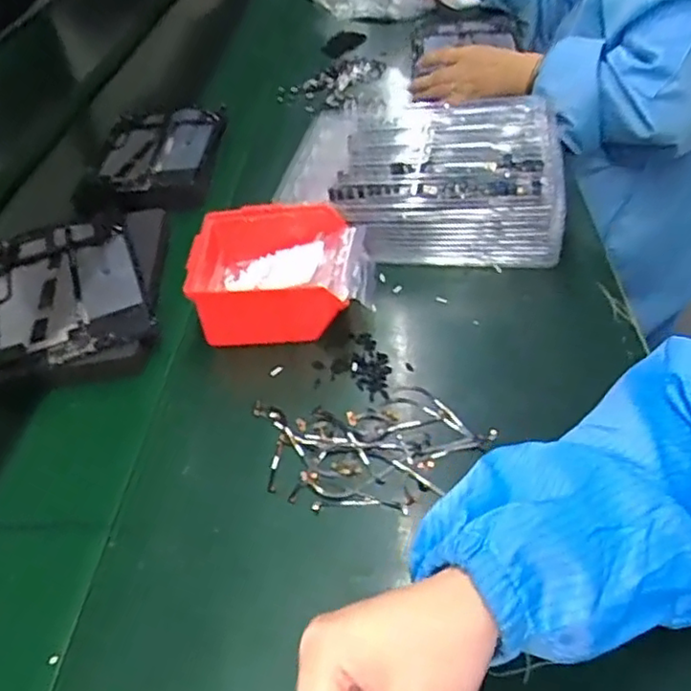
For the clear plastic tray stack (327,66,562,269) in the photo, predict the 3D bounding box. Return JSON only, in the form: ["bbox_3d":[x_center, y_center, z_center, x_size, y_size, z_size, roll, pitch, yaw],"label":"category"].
[{"bbox_3d":[0.110,-0.188,0.692,0.217,0.070,0.246,1,44,11],"label":"clear plastic tray stack"}]

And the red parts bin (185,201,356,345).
[{"bbox_3d":[-0.063,-0.063,0.587,0.136,0.071,0.122,-5,43,5],"label":"red parts bin"}]

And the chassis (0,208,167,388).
[{"bbox_3d":[-0.272,-0.053,0.626,0.180,0.023,0.239,-12,43,-3],"label":"chassis"}]

